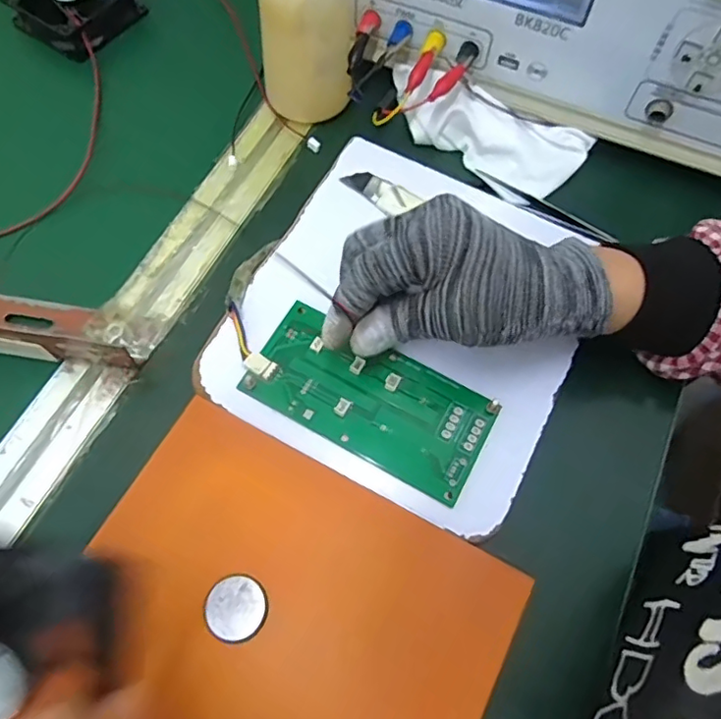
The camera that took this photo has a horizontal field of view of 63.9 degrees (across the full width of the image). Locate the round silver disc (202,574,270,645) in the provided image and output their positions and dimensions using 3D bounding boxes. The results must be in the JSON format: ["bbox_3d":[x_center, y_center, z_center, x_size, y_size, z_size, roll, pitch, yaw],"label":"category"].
[{"bbox_3d":[-0.059,0.118,0.274,0.028,0.006,0.028,0,67,1],"label":"round silver disc"}]

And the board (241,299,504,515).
[{"bbox_3d":[0.005,0.020,0.321,0.133,0.010,0.063,27,70,11],"label":"board"}]

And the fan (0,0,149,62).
[{"bbox_3d":[-0.234,-0.289,0.469,0.088,0.027,0.082,30,71,13],"label":"fan"}]

